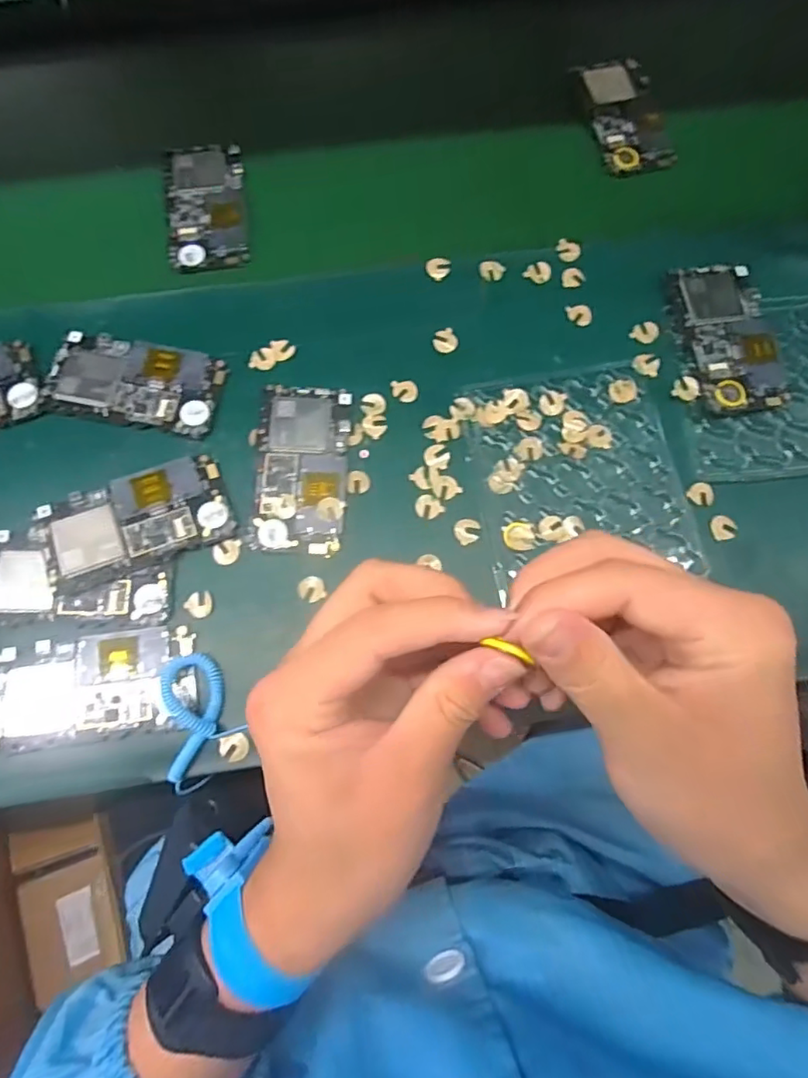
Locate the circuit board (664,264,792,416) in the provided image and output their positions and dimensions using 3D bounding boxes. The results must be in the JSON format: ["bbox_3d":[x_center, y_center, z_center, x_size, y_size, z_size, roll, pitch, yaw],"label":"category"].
[{"bbox_3d":[0.245,-0.154,0.439,0.071,0.010,0.125,-9,75,-3],"label":"circuit board"}]

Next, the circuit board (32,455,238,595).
[{"bbox_3d":[-0.184,-0.014,0.393,0.123,0.014,0.065,-20,76,-5],"label":"circuit board"}]

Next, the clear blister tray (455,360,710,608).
[{"bbox_3d":[0.124,-0.049,0.417,0.144,0.004,0.155,-10,75,-3],"label":"clear blister tray"}]

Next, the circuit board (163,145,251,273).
[{"bbox_3d":[-0.167,-0.281,0.489,0.066,0.008,0.122,-8,75,-2],"label":"circuit board"}]

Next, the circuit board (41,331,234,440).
[{"bbox_3d":[-0.199,-0.116,0.426,0.124,0.004,0.065,10,75,3],"label":"circuit board"}]

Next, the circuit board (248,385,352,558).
[{"bbox_3d":[-0.073,-0.051,0.414,0.064,0.006,0.123,3,75,1],"label":"circuit board"}]

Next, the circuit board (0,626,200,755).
[{"bbox_3d":[-0.200,0.095,0.373,0.126,0.004,0.064,-9,75,-2],"label":"circuit board"}]

